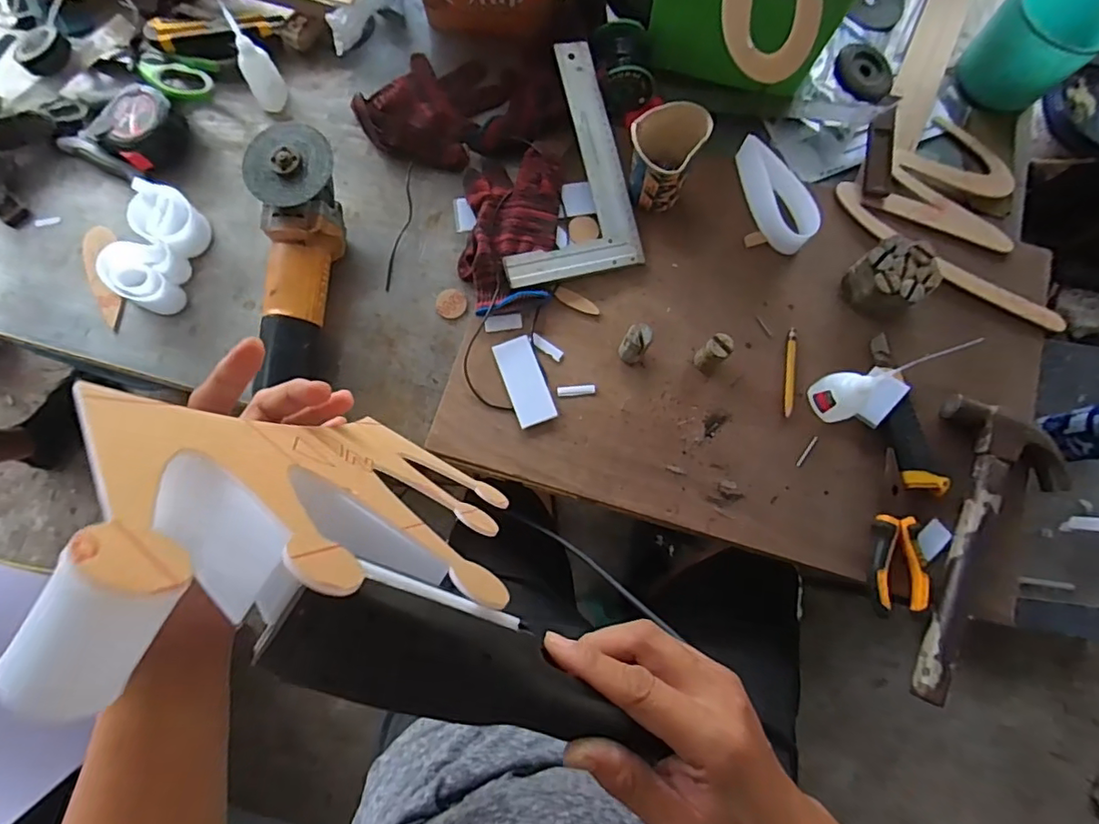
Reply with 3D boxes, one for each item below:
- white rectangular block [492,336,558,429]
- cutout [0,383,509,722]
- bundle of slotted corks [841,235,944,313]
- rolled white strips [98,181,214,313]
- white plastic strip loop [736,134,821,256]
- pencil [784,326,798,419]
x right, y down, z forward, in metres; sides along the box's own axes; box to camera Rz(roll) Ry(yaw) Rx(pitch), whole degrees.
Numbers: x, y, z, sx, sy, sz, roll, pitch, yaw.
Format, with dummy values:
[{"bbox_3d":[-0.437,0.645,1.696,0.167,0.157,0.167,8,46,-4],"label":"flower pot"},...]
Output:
[{"bbox_3d":[-0.026,-0.031,0.568,0.039,0.007,0.092,-18,78,-5],"label":"white rectangular block"},{"bbox_3d":[-0.100,0.054,0.275,0.149,0.274,0.041,36,95,17],"label":"cutout"},{"bbox_3d":[0.356,-0.140,0.579,0.076,0.050,0.068,-36,80,-9],"label":"bundle of slotted corks"},{"bbox_3d":[-0.412,-0.170,0.585,0.068,0.045,0.124,13,77,2],"label":"rolled white strips"},{"bbox_3d":[0.245,-0.238,0.606,0.044,0.045,0.127,-18,78,-5],"label":"white plastic strip loop"},{"bbox_3d":[0.253,-0.042,0.580,0.010,0.006,0.095,8,77,0],"label":"pencil"}]

